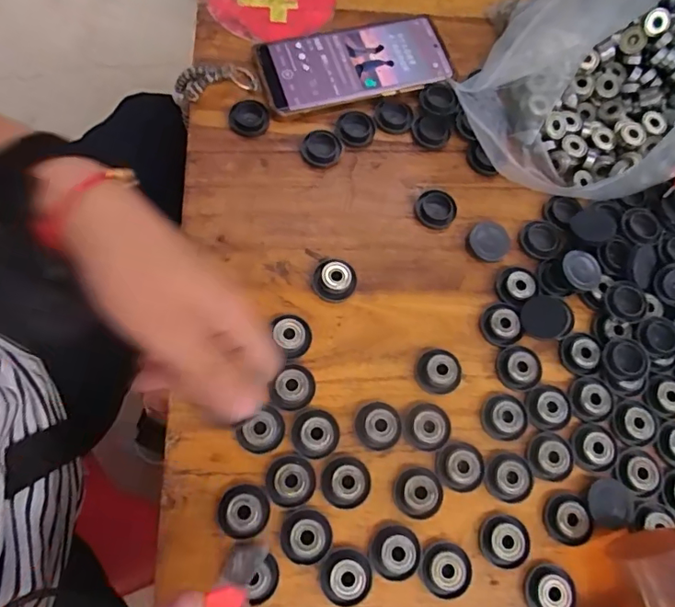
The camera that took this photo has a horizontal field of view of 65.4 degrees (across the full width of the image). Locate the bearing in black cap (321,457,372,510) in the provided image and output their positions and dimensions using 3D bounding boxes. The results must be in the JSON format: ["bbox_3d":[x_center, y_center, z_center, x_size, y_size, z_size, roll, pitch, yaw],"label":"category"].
[{"bbox_3d":[0.006,0.118,0.346,0.032,0.018,0.032,2,71,-6],"label":"bearing in black cap"}]

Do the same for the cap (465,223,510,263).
[{"bbox_3d":[0.120,-0.049,0.414,0.031,0.004,0.035,42,72,9],"label":"cap"}]

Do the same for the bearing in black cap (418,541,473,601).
[{"bbox_3d":[0.069,0.171,0.336,0.032,0.008,0.033,2,71,-6],"label":"bearing in black cap"}]

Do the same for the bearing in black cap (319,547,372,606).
[{"bbox_3d":[0.006,0.171,0.328,0.032,0.015,0.032,2,71,-6],"label":"bearing in black cap"}]

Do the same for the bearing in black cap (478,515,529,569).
[{"bbox_3d":[0.112,0.158,0.349,0.033,0.013,0.031,2,71,-6],"label":"bearing in black cap"}]

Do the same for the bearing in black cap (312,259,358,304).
[{"bbox_3d":[-0.002,-0.016,0.392,0.032,0.017,0.031,2,71,-6],"label":"bearing in black cap"}]

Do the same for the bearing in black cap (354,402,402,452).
[{"bbox_3d":[0.028,0.084,0.362,0.031,0.019,0.031,2,71,-6],"label":"bearing in black cap"}]

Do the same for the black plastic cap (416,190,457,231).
[{"bbox_3d":[0.079,-0.075,0.418,0.032,0.006,0.033,40,72,8],"label":"black plastic cap"}]

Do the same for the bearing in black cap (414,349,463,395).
[{"bbox_3d":[0.073,0.049,0.377,0.031,0.015,0.030,2,71,-6],"label":"bearing in black cap"}]

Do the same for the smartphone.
[{"bbox_3d":[0.016,-0.205,0.449,0.159,0.016,0.074,-13,73,-11],"label":"smartphone"}]

